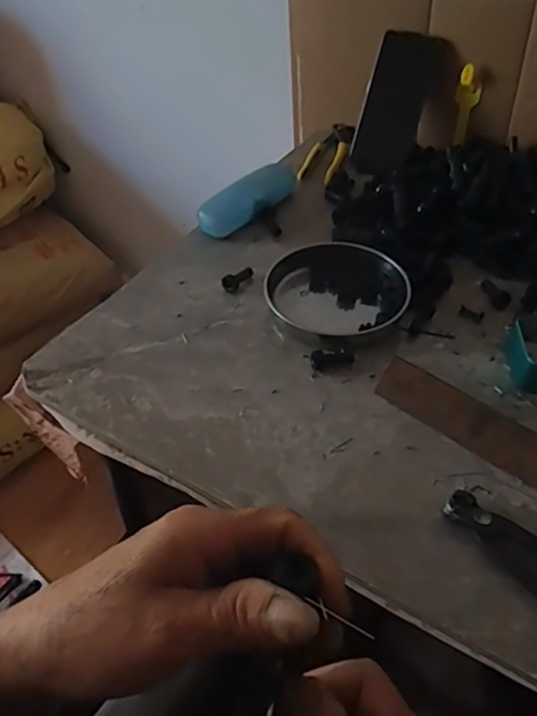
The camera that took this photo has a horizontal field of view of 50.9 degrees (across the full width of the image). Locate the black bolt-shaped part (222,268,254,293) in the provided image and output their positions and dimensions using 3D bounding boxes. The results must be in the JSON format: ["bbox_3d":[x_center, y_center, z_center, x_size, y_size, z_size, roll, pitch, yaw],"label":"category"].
[{"bbox_3d":[-0.032,-0.086,0.593,0.017,0.012,0.041,25,51,21],"label":"black bolt-shaped part"}]

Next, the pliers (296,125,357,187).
[{"bbox_3d":[0.085,-0.287,0.778,0.051,0.025,0.152,17,49,15],"label":"pliers"}]

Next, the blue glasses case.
[{"bbox_3d":[-0.022,-0.193,0.673,0.040,0.032,0.146,32,54,26],"label":"blue glasses case"}]

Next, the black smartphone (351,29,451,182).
[{"bbox_3d":[0.167,-0.333,0.752,0.082,0.174,0.010,27,28,16],"label":"black smartphone"}]

